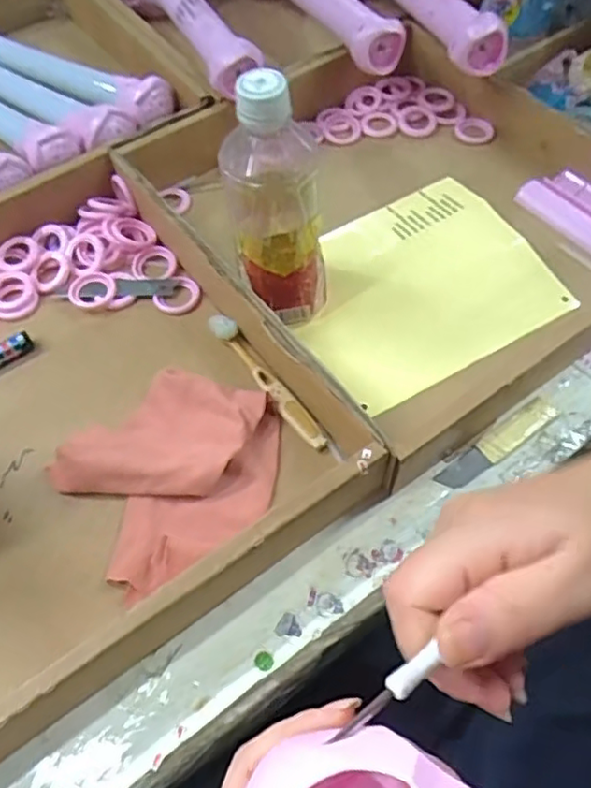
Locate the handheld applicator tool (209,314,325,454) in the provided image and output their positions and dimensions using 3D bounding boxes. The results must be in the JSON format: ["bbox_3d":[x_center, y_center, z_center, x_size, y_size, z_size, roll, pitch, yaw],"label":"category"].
[{"bbox_3d":[-0.022,-0.011,0.457,0.016,0.012,0.137,-33,63,-17],"label":"handheld applicator tool"}]

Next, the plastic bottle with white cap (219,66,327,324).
[{"bbox_3d":[-0.012,-0.121,0.423,0.066,0.180,0.049,-5,58,-3],"label":"plastic bottle with white cap"}]

